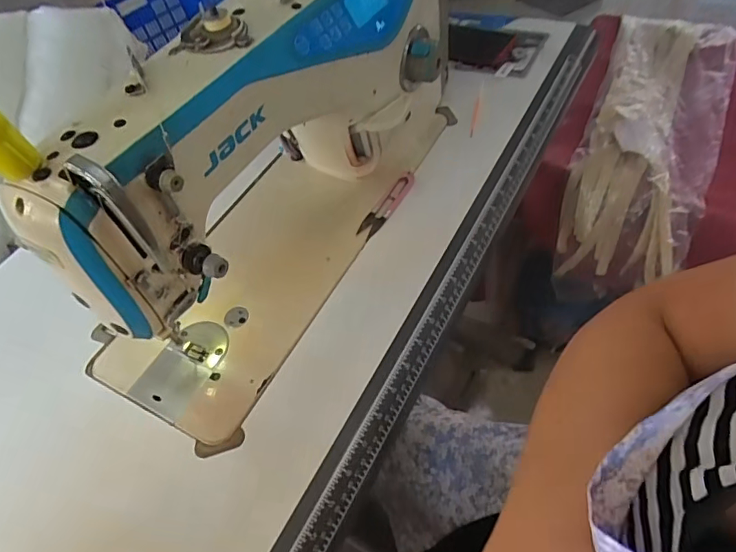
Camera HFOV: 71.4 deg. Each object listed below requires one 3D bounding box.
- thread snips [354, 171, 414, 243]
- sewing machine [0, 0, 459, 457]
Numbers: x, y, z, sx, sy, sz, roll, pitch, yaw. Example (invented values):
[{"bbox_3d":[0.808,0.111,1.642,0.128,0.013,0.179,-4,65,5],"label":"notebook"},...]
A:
[{"bbox_3d":[0.023,-0.081,0.575,0.023,0.010,0.100,28,62,29],"label":"thread snips"},{"bbox_3d":[-0.095,-0.114,0.491,0.176,0.240,0.458,18,55,23],"label":"sewing machine"}]

